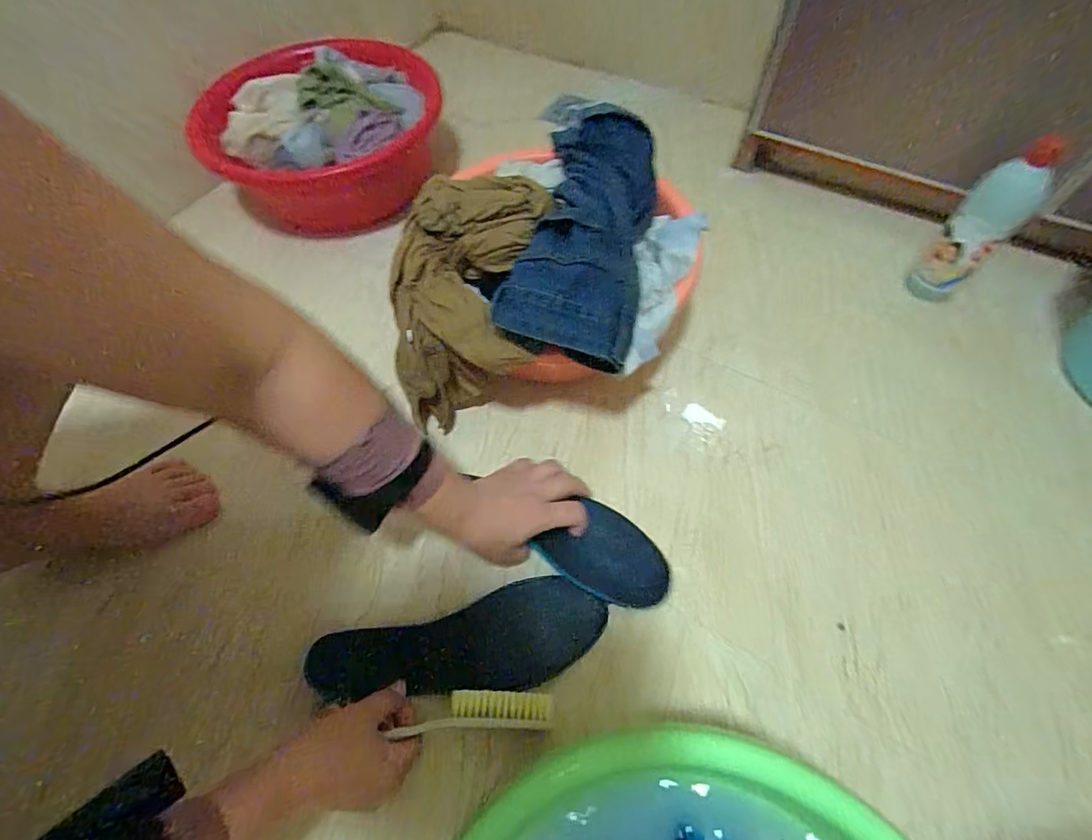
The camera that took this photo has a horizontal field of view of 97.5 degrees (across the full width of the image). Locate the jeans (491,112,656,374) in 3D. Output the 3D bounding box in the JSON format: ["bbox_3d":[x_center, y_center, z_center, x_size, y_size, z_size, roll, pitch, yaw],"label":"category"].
[{"bbox_3d":[0.043,-0.221,0.521,0.156,0.068,0.332,13,63,9],"label":"jeans"}]

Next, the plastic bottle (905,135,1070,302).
[{"bbox_3d":[0.500,-0.219,0.567,0.055,0.189,0.064,-37,67,-16],"label":"plastic bottle"}]

